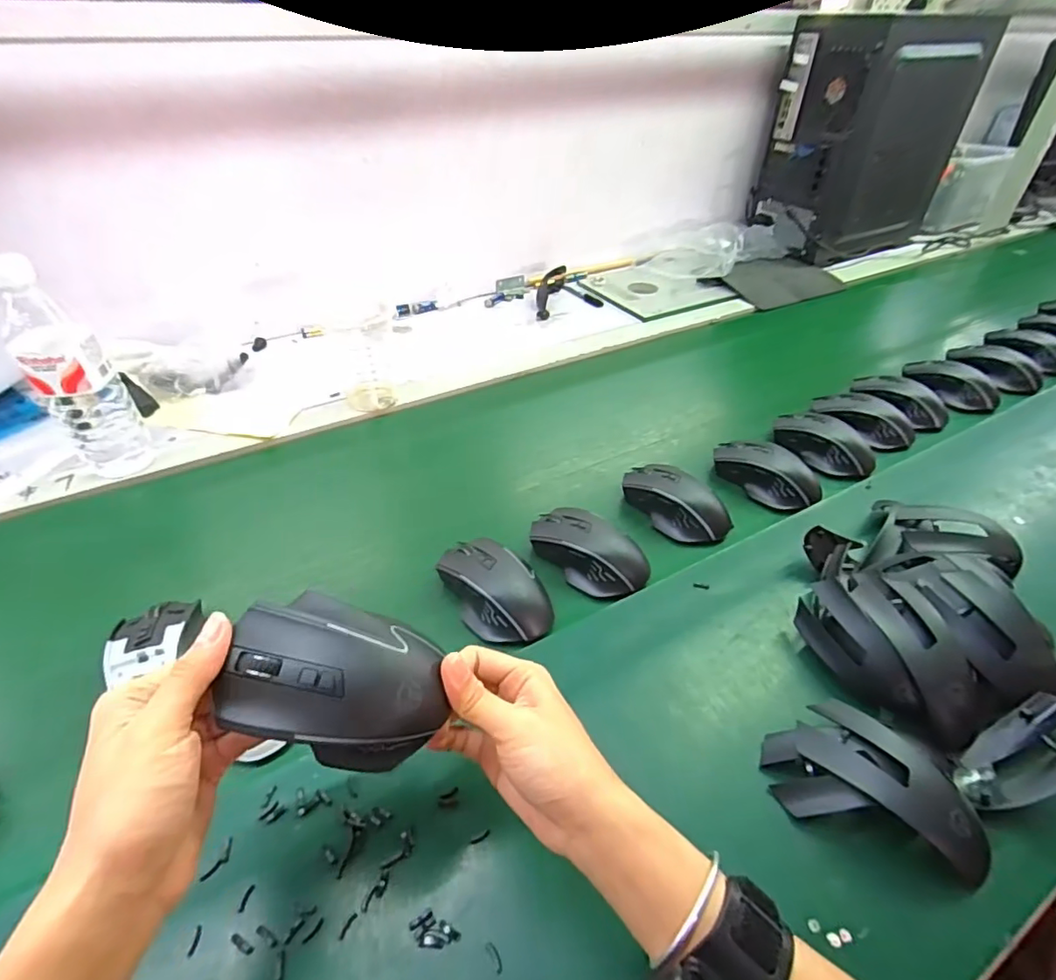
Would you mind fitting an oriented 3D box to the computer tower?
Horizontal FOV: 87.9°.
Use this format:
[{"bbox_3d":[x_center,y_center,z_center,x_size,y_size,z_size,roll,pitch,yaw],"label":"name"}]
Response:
[{"bbox_3d":[0.669,-0.694,1.105,0.346,0.381,0.210,-24,47,-25],"label":"computer tower"}]

